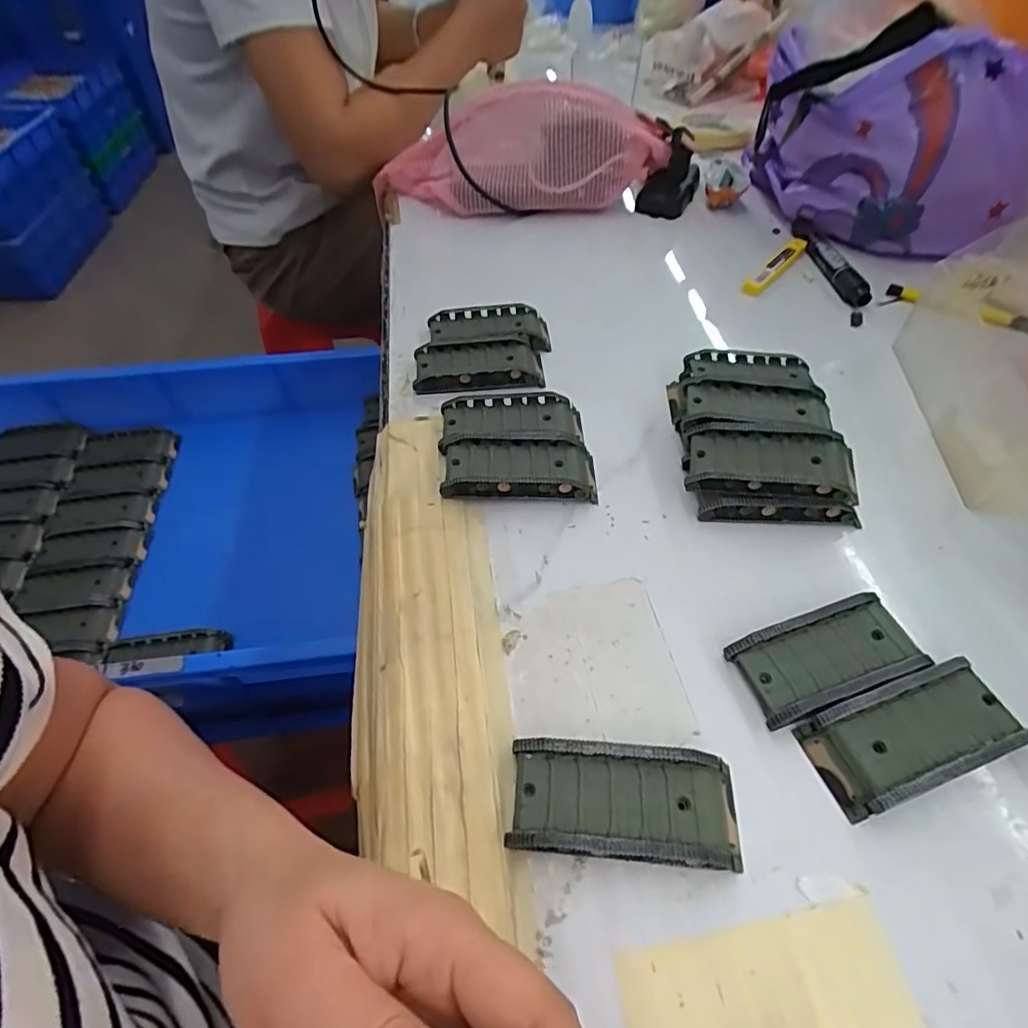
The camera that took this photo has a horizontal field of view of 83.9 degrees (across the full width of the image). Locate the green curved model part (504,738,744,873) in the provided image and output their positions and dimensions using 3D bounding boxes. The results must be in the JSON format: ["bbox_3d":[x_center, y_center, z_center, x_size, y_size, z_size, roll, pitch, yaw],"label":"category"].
[{"bbox_3d":[0.048,0.125,0.247,0.095,0.021,0.044,4,52,3],"label":"green curved model part"}]

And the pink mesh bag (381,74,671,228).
[{"bbox_3d":[0.002,-0.398,0.605,0.296,0.084,0.151,-13,53,-6],"label":"pink mesh bag"}]

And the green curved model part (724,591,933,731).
[{"bbox_3d":[0.158,0.071,0.287,0.089,0.014,0.044,-15,53,-12],"label":"green curved model part"}]

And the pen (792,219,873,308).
[{"bbox_3d":[0.292,-0.237,0.534,0.020,0.021,0.142,-5,52,-5],"label":"pen"}]

